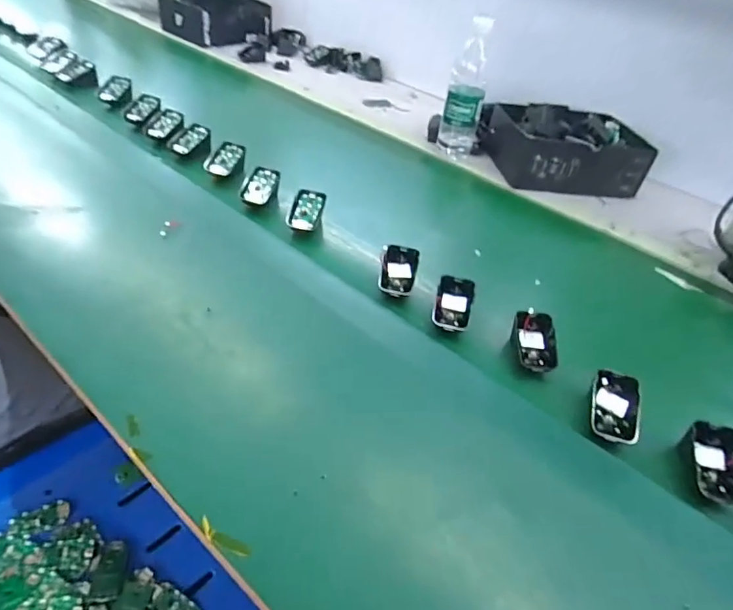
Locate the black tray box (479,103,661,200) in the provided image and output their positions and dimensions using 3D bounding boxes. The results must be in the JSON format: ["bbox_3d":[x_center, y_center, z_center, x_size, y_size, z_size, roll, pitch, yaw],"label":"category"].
[{"bbox_3d":[0.365,-0.306,0.878,0.265,0.089,0.228,1,43,-7],"label":"black tray box"}]

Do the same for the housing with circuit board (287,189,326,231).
[{"bbox_3d":[-0.087,-0.132,0.669,0.043,0.027,0.068,18,59,6],"label":"housing with circuit board"}]

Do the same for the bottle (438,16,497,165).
[{"bbox_3d":[0.178,-0.371,0.827,0.068,0.224,0.056,15,43,8],"label":"bottle"}]

